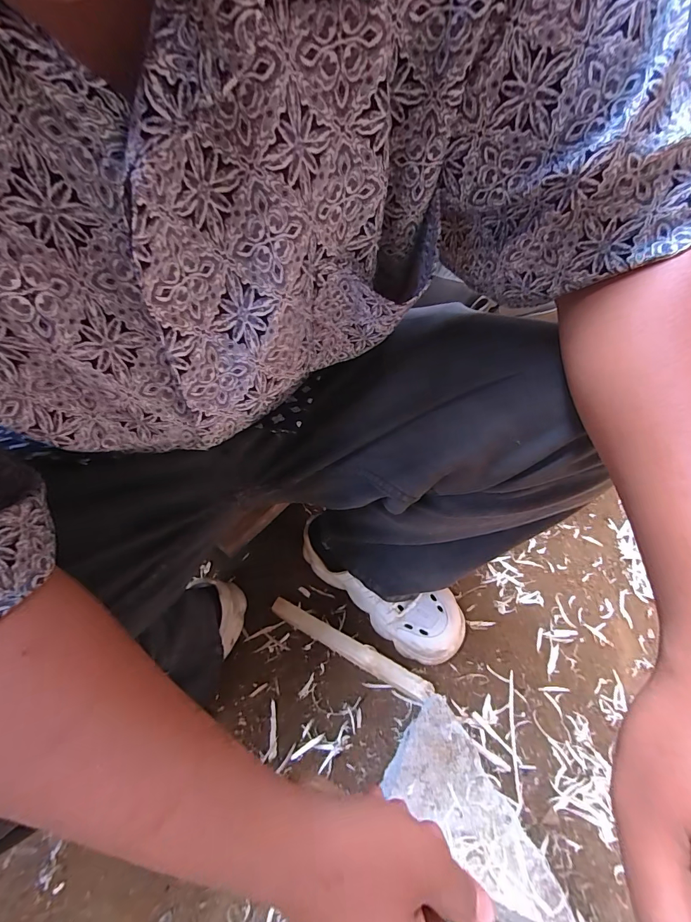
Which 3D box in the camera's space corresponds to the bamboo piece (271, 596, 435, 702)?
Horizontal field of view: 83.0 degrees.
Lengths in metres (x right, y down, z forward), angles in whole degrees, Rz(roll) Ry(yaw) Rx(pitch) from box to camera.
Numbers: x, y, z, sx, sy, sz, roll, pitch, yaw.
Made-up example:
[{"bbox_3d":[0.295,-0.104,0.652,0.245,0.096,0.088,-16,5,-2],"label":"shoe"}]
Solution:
[{"bbox_3d":[-0.003,0.248,0.530,0.252,0.016,0.023,14,48,35],"label":"bamboo piece"}]

